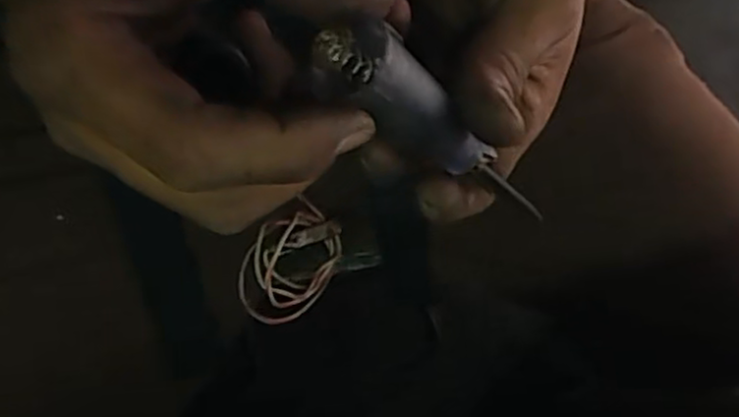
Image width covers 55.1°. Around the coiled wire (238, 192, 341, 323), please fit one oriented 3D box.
[{"bbox_3d":[-0.046,0.026,0.398,0.053,0.058,0.071,41,79,13],"label":"coiled wire"}]

